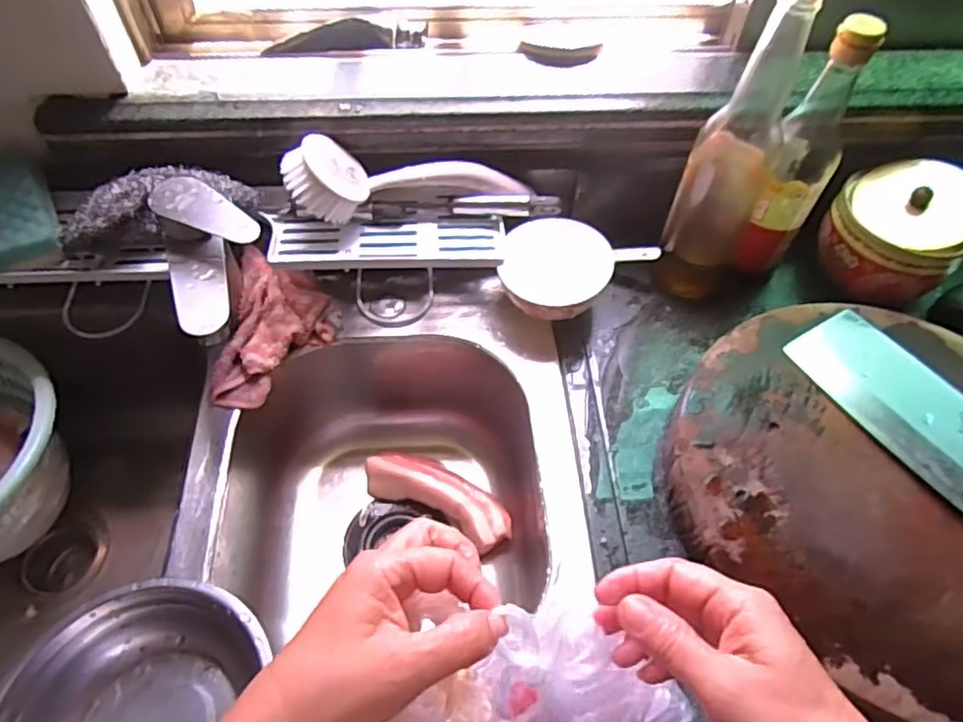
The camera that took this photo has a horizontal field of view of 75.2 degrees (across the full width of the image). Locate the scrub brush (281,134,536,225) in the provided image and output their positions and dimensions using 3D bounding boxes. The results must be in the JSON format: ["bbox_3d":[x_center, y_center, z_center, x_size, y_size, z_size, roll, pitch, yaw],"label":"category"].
[{"bbox_3d":[-0.067,-0.167,0.564,0.208,0.071,0.055,-13,56,-11],"label":"scrub brush"}]

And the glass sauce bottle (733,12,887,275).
[{"bbox_3d":[0.283,-0.184,0.550,0.064,0.216,0.077,6,55,1],"label":"glass sauce bottle"}]

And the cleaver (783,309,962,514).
[{"bbox_3d":[0.386,0.077,0.479,0.094,0.025,0.313,-27,60,-20],"label":"cleaver"}]

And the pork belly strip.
[{"bbox_3d":[-0.042,0.141,0.648,0.156,0.035,0.056,27,58,15],"label":"pork belly strip"}]

